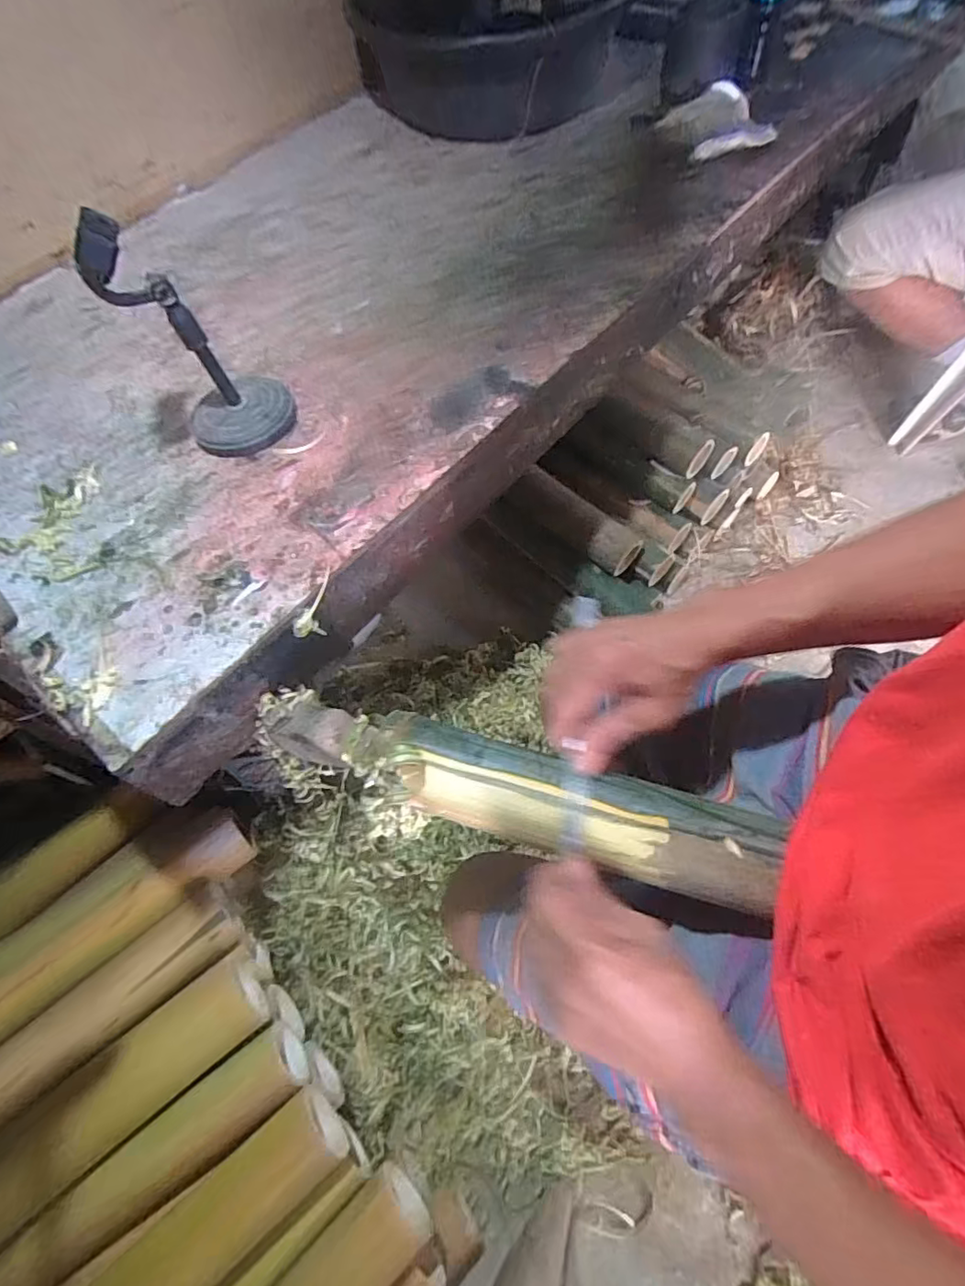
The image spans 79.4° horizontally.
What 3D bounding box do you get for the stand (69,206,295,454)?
[{"bbox_3d":[-0.262,-0.279,0.540,0.116,0.194,0.095,-30,63,-12],"label":"stand"}]

